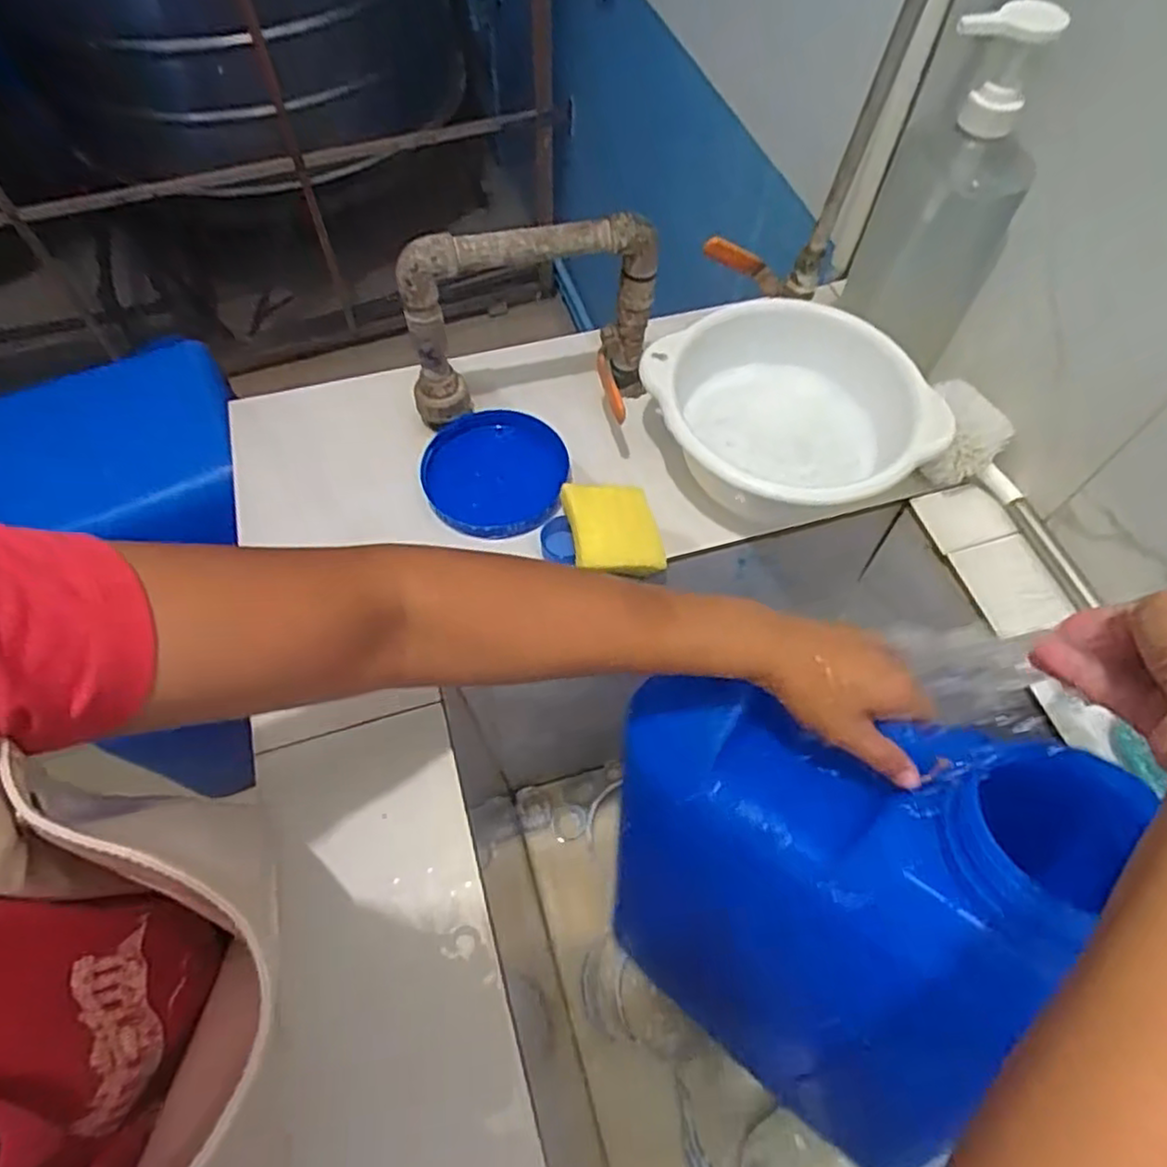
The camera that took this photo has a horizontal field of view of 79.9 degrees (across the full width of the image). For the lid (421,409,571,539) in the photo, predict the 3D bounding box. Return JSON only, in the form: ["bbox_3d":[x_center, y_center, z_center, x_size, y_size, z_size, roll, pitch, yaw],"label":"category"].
[{"bbox_3d":[-0.075,-0.099,0.588,0.109,0.024,0.109,0,61,0],"label":"lid"}]

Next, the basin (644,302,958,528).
[{"bbox_3d":[0.155,-0.124,0.568,0.182,0.088,0.198,0,61,0],"label":"basin"}]

